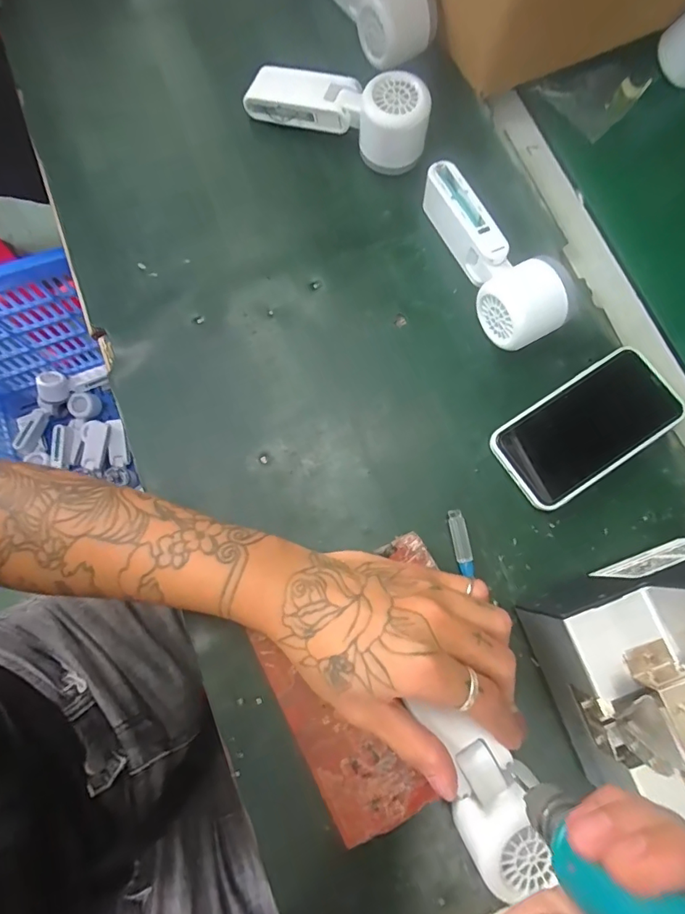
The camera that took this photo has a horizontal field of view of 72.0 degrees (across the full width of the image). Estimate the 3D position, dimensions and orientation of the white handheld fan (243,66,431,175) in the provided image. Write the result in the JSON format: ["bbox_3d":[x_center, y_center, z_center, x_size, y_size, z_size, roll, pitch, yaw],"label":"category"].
[{"bbox_3d":[-0.009,-0.310,0.410,0.170,0.044,0.055,27,79,5],"label":"white handheld fan"}]

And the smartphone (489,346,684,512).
[{"bbox_3d":[0.193,-0.024,0.373,0.142,0.013,0.074,-33,80,-7],"label":"smartphone"}]

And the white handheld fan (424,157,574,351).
[{"bbox_3d":[0.120,-0.167,0.379,0.059,0.045,0.166,-24,79,-5],"label":"white handheld fan"}]

